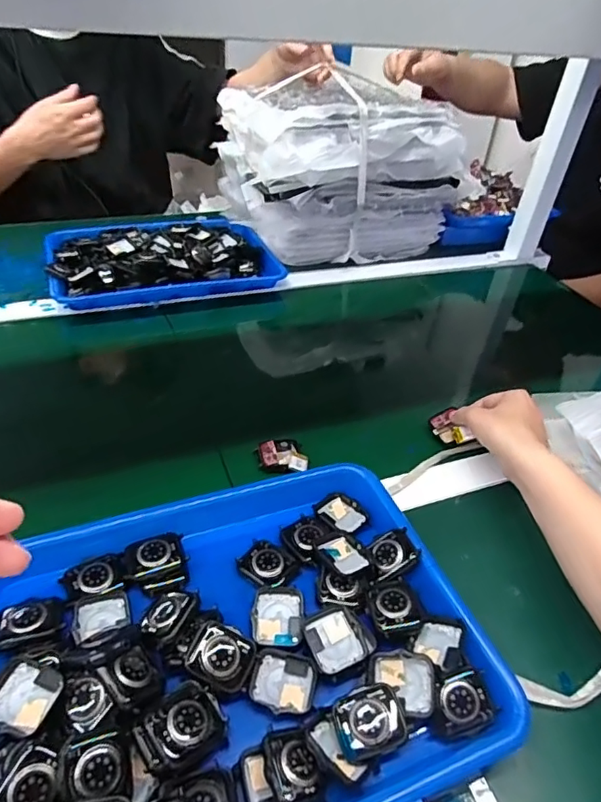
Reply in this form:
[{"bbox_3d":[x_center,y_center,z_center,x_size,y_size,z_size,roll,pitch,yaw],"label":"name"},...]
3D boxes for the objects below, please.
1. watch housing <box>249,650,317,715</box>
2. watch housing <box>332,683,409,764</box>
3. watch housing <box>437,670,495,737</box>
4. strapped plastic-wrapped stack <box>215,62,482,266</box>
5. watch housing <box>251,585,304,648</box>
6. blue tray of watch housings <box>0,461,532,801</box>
[{"bbox_3d":[-0.011,0.184,0.353,0.041,0.011,0.037,7,39,2],"label":"watch housing"},{"bbox_3d":[0.042,0.197,0.331,0.040,0.011,0.037,-15,45,-16],"label":"watch housing"},{"bbox_3d":[0.105,0.191,0.343,0.036,0.007,0.033,2,59,-3],"label":"watch housing"},{"bbox_3d":[0.063,-0.398,0.916,0.338,0.214,0.286,-13,43,-22],"label":"strapped plastic-wrapped stack"},{"bbox_3d":[-0.016,0.154,0.385,0.035,0.008,0.042,-1,40,-9],"label":"watch housing"},{"bbox_3d":[-0.048,0.157,0.364,0.316,0.047,0.251,-12,42,-21],"label":"blue tray of watch housings"}]

